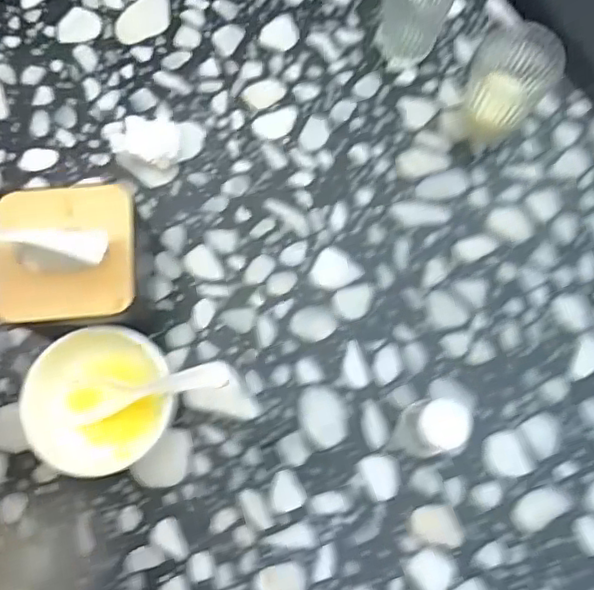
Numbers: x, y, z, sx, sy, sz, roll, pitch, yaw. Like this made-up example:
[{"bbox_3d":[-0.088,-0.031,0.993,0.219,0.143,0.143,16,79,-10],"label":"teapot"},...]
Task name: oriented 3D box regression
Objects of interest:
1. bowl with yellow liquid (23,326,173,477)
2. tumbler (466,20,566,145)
[{"bbox_3d":[-0.160,0.087,0.489,0.112,0.054,0.114,0,76,0],"label":"bowl with yellow liquid"},{"bbox_3d":[0.185,-0.183,0.533,0.067,0.094,0.069,0,73,-1],"label":"tumbler"}]

